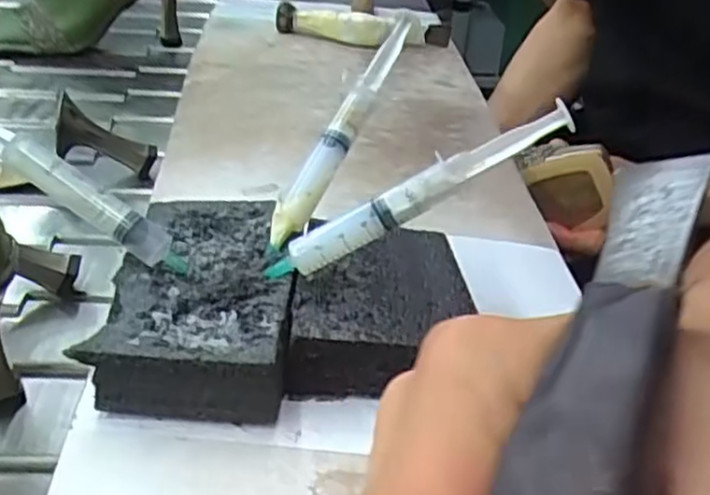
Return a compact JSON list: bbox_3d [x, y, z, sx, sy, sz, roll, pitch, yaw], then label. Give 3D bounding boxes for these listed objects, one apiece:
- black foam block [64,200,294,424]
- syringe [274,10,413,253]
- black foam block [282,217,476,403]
[{"bbox_3d":[-0.068,0.024,0.348,0.077,0.037,0.123,5,35,-1],"label":"black foam block"},{"bbox_3d":[-0.009,-0.062,0.382,0.023,0.015,0.148,20,70,24],"label":"syringe"},{"bbox_3d":[0.012,0.026,0.355,0.078,0.035,0.094,4,35,-2],"label":"black foam block"}]

